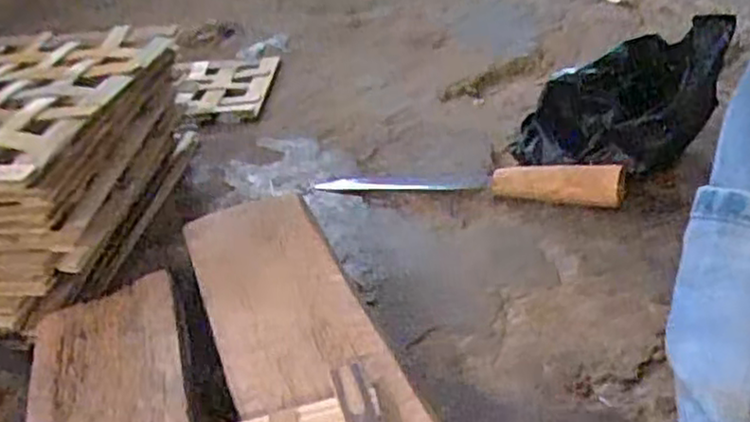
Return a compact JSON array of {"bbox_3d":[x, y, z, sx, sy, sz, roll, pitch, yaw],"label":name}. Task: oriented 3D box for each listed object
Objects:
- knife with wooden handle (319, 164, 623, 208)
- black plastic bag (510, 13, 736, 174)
[{"bbox_3d":[0.094,-0.036,0.775,0.325,0.039,0.047,6,36,18],"label":"knife with wooden handle"},{"bbox_3d":[0.252,-0.112,0.776,0.200,0.147,0.114,10,38,23],"label":"black plastic bag"}]

